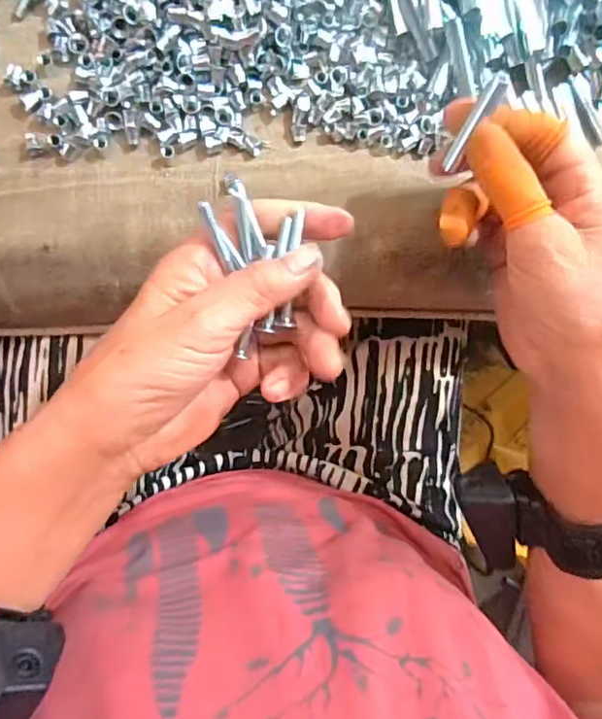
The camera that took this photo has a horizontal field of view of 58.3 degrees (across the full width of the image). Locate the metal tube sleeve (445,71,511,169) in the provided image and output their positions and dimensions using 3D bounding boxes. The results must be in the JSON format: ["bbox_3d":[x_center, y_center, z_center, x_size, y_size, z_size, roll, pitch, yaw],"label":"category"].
[{"bbox_3d":[0.082,-0.111,0.255,0.008,0.004,0.048,25,127,-8],"label":"metal tube sleeve"}]

